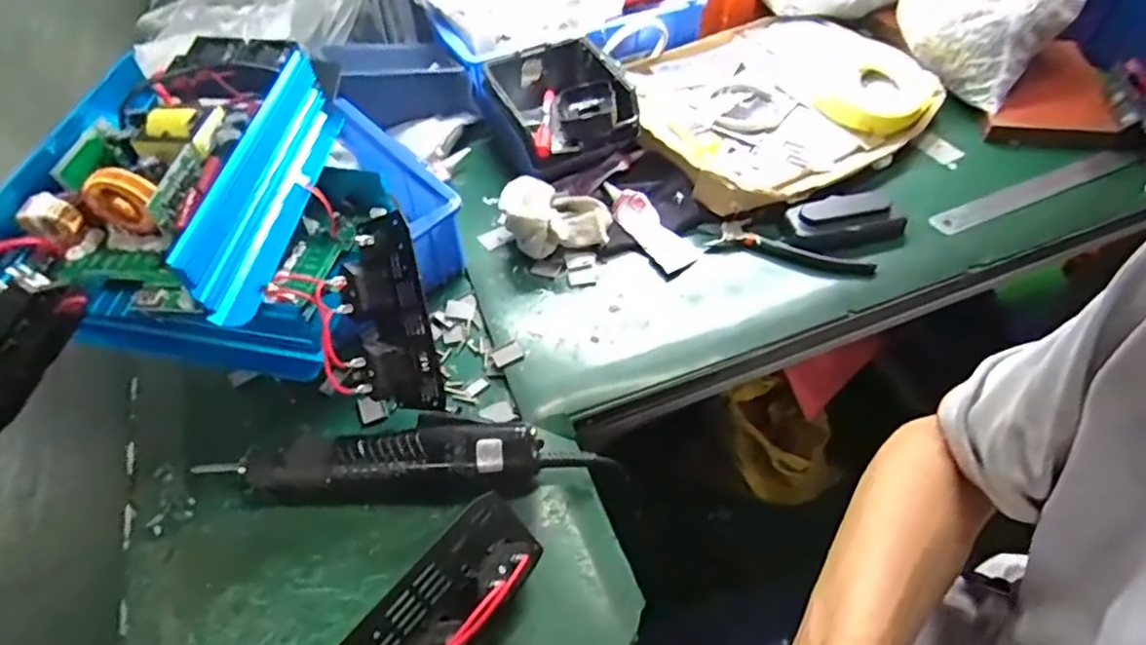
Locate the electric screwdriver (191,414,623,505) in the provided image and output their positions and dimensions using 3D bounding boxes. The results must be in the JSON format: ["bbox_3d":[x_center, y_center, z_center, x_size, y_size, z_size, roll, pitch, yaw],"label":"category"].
[{"bbox_3d":[-0.117,0.099,0.440,0.285,0.040,0.051,0,51,3],"label":"electric screwdriver"}]

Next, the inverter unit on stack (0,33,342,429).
[{"bbox_3d":[-0.283,-0.081,0.425,0.182,0.076,0.330,-2,51,2],"label":"inverter unit on stack"}]

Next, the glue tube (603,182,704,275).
[{"bbox_3d":[0.071,-0.098,0.605,0.041,0.022,0.124,-29,55,-19],"label":"glue tube"}]

